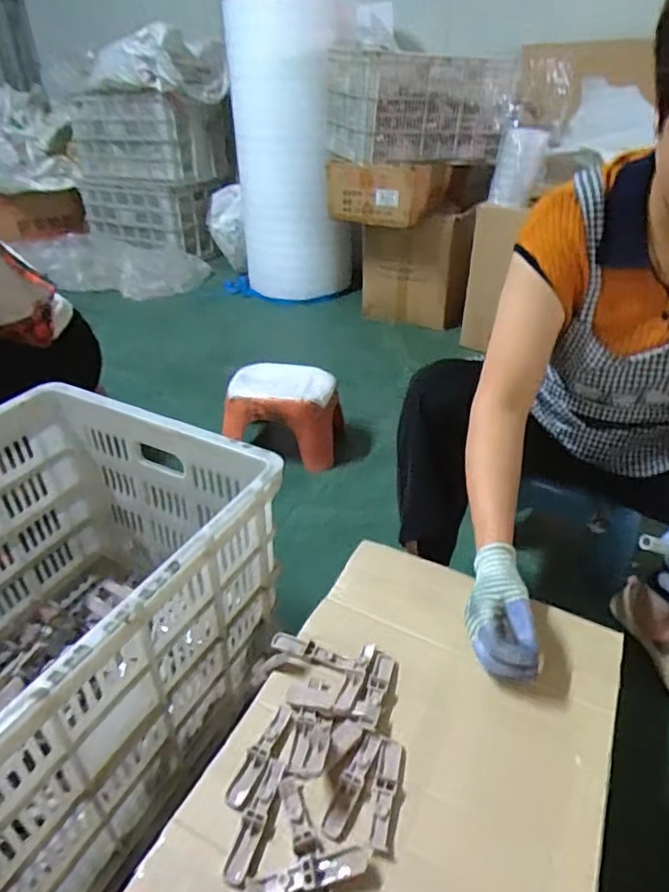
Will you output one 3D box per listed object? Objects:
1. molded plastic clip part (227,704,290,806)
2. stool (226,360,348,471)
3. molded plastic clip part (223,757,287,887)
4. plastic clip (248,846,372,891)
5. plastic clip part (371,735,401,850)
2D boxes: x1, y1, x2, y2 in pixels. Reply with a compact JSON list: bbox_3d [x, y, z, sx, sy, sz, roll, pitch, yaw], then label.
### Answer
[{"bbox_3d":[-0.073,0.301,0.542,0.020,0.004,0.100,13,36,21],"label":"molded plastic clip part"},{"bbox_3d":[-0.129,-0.077,1.461,0.287,0.208,0.220,4,34,8],"label":"stool"},{"bbox_3d":[-0.070,0.332,0.496,0.020,0.007,0.101,9,35,16],"label":"molded plastic clip part"},{"bbox_3d":[-0.020,0.354,0.457,0.103,0.015,0.021,-9,35,-11],"label":"plastic clip"},{"bbox_3d":[0.047,0.320,0.515,0.020,0.007,0.094,6,35,11],"label":"plastic clip part"}]

